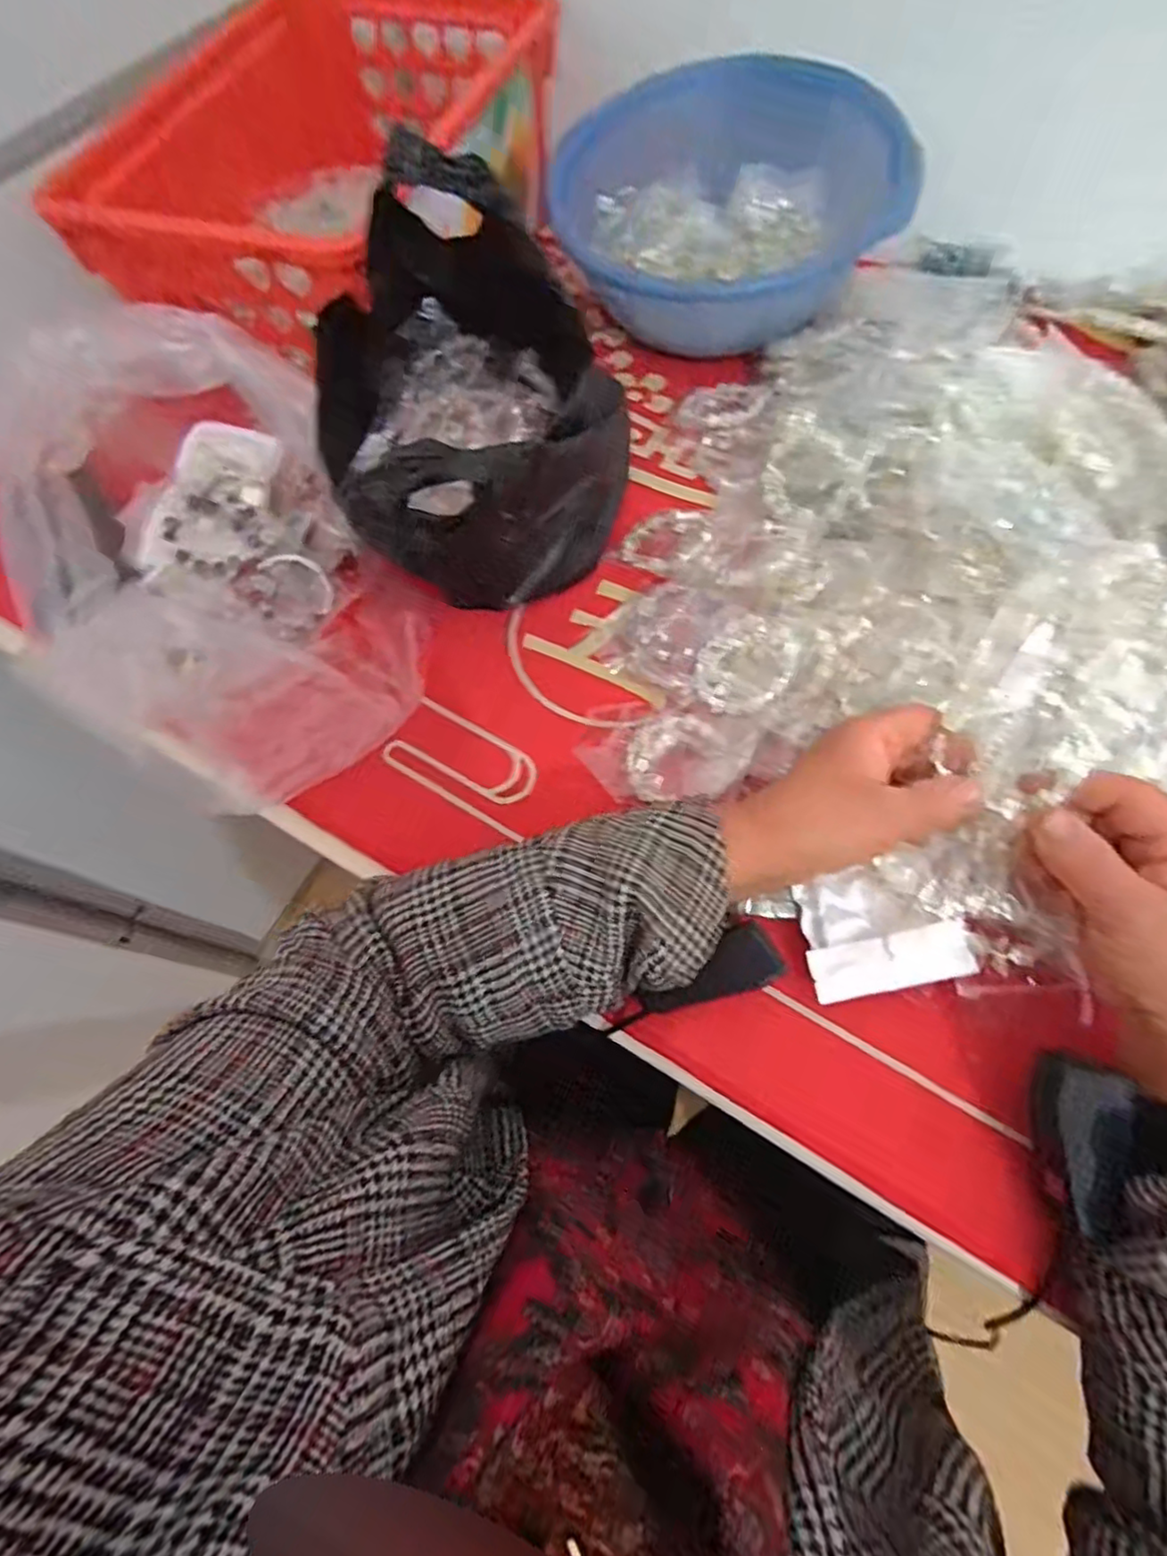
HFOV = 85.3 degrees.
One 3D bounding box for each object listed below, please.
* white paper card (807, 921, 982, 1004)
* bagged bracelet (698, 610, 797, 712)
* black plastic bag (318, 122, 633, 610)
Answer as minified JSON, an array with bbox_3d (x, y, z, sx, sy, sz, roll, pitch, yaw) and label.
[{"bbox_3d":[0.154,0.091,0.316,0.079,0.004,0.025,-12,80,2],"label":"white paper card"},{"bbox_3d":[0.099,-0.067,0.381,0.057,0.022,0.063,9,75,35],"label":"bagged bracelet"},{"bbox_3d":[-0.068,-0.223,0.384,0.187,0.189,0.203,-37,69,-13],"label":"black plastic bag"}]

